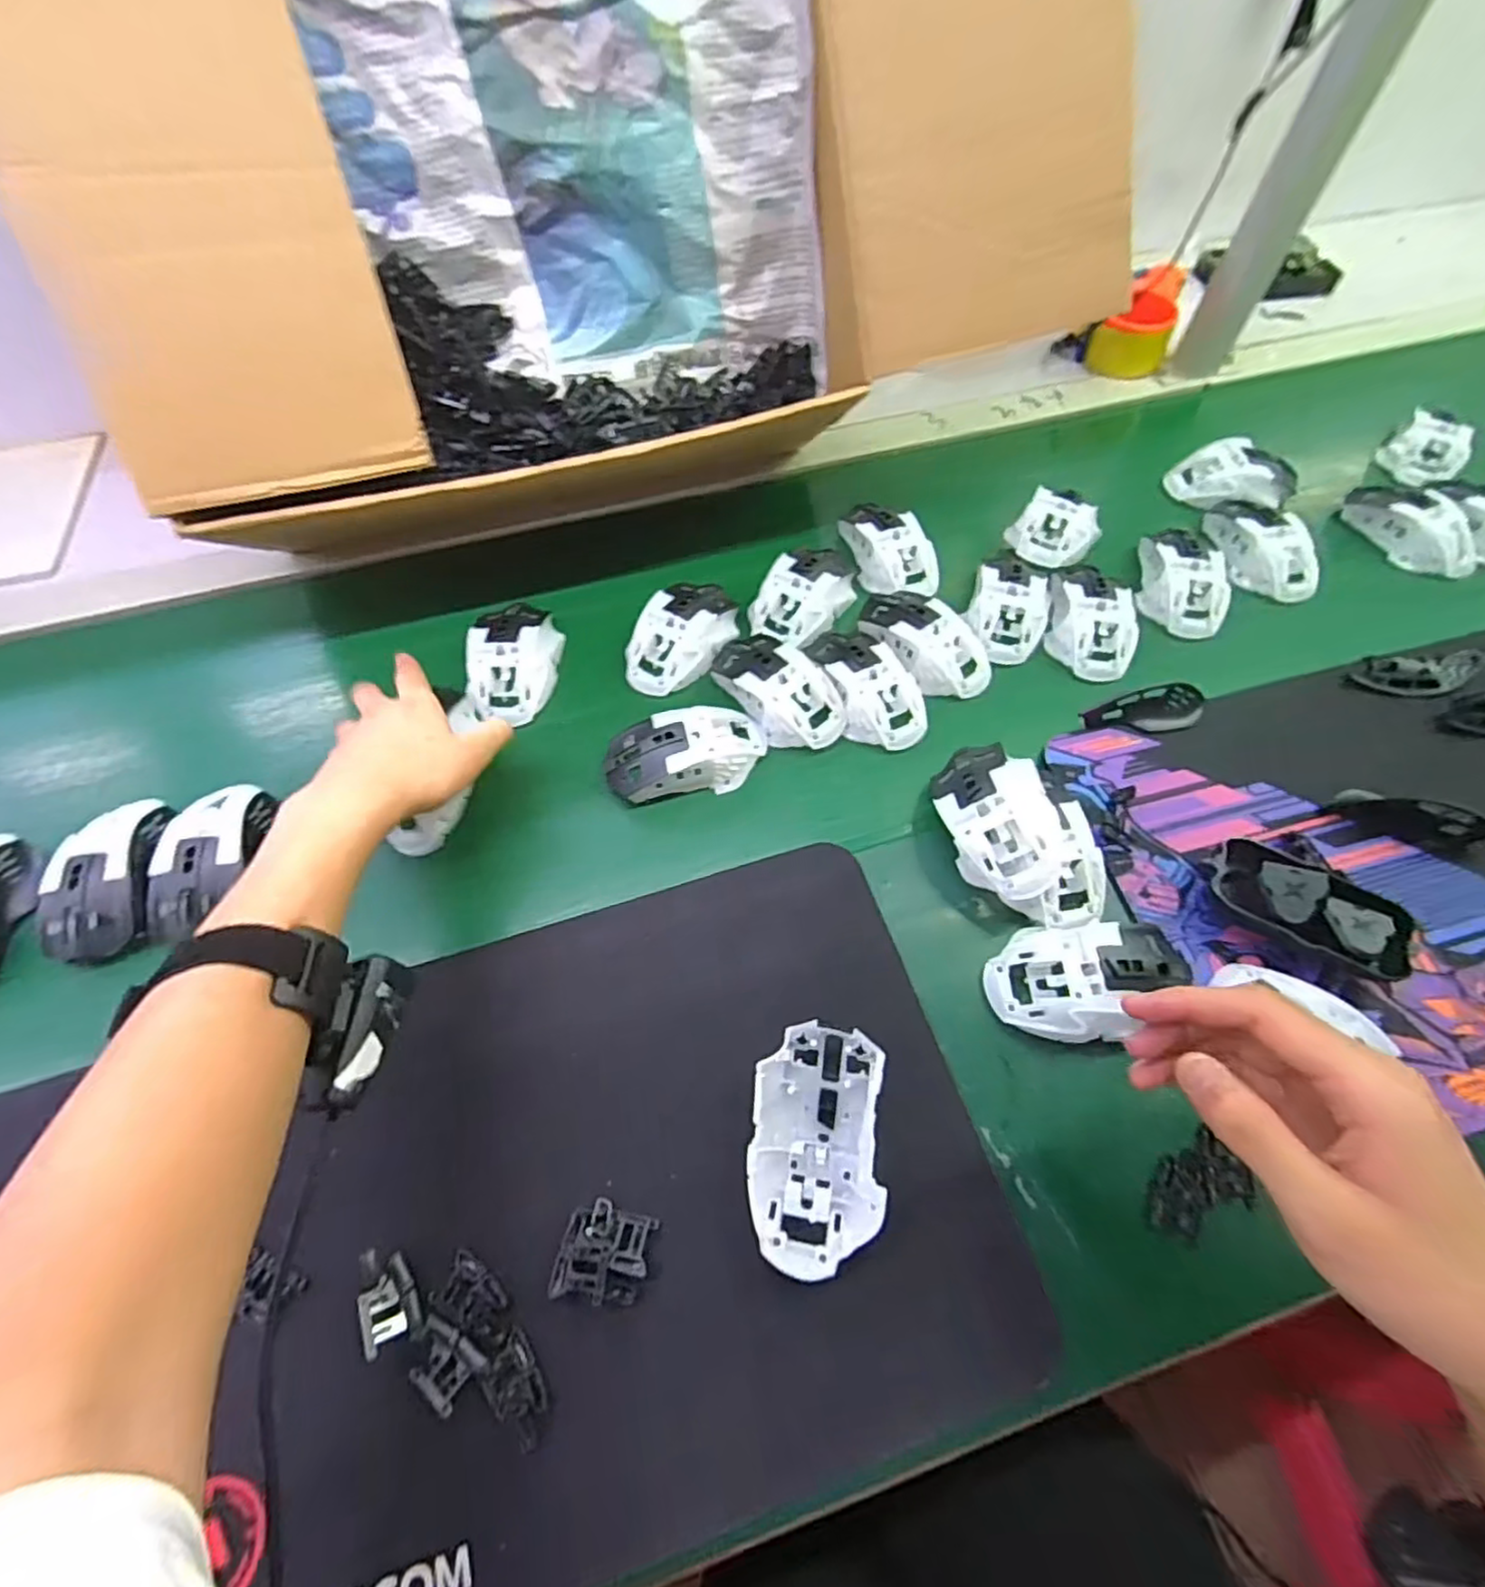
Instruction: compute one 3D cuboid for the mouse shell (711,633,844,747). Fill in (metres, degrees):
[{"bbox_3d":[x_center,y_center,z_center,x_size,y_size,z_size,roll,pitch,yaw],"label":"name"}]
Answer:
[{"bbox_3d":[0.029,-0.085,0.520,0.062,0.035,0.116,-31,64,-16],"label":"mouse shell"}]

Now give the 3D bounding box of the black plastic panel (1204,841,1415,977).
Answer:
[{"bbox_3d":[0.347,0.071,0.421,0.111,0.028,0.047,29,64,16],"label":"black plastic panel"}]

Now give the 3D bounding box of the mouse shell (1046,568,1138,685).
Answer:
[{"bbox_3d":[0.282,-0.144,0.551,0.059,0.030,0.096,8,60,5],"label":"mouse shell"}]

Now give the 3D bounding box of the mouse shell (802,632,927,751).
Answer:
[{"bbox_3d":[0.096,-0.088,0.523,0.061,0.030,0.116,-19,61,-10],"label":"mouse shell"}]

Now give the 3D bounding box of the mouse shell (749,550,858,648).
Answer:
[{"bbox_3d":[0.056,-0.171,0.575,0.061,0.032,0.116,31,65,17],"label":"mouse shell"}]

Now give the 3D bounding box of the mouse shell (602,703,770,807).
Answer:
[{"bbox_3d":[-0.041,-0.031,0.494,0.114,0.034,0.056,-8,60,-5],"label":"mouse shell"}]

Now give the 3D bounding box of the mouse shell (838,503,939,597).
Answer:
[{"bbox_3d":[0.132,-0.210,0.605,0.065,0.043,0.101,-12,60,-6],"label":"mouse shell"}]

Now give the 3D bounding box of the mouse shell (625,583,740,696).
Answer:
[{"bbox_3d":[-0.047,-0.130,0.554,0.064,0.032,0.113,27,64,15],"label":"mouse shell"}]

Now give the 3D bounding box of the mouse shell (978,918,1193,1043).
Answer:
[{"bbox_3d":[0.208,0.108,0.403,0.118,0.034,0.066,-5,60,-2],"label":"mouse shell"}]

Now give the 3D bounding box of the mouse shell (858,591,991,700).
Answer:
[{"bbox_3d":[0.150,-0.127,0.545,0.060,0.031,0.111,-33,65,-18],"label":"mouse shell"}]

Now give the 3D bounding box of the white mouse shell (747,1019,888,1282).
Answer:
[{"bbox_3d":[0.038,0.186,0.362,0.065,0.045,0.111,3,60,2],"label":"white mouse shell"}]

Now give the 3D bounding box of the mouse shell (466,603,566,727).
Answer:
[{"bbox_3d":[-0.179,-0.109,0.542,0.060,0.035,0.114,0,60,0],"label":"mouse shell"}]

